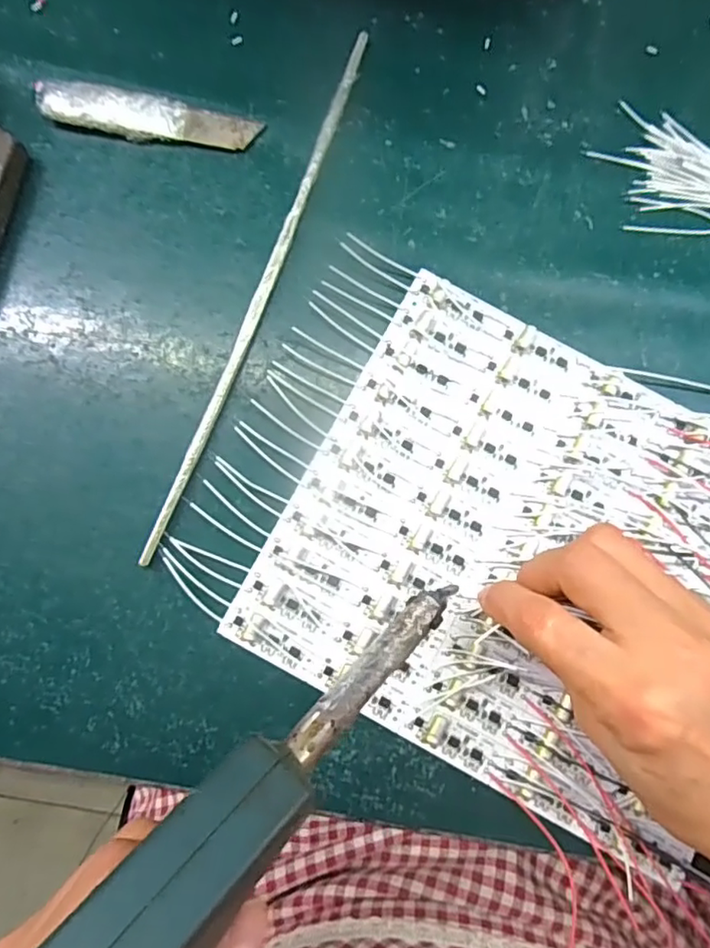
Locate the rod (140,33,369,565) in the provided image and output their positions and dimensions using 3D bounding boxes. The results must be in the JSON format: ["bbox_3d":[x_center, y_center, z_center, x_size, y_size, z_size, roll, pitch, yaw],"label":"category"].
[{"bbox_3d":[-0.044,-0.087,0.280,0.007,0.008,0.272,21,84,0],"label":"rod"}]

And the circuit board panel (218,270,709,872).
[{"bbox_3d":[0.087,0.039,0.268,0.227,0.012,0.193,27,84,1],"label":"circuit board panel"}]

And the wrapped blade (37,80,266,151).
[{"bbox_3d":[-0.100,-0.173,0.285,0.103,0.010,0.023,9,84,-1],"label":"wrapped blade"}]

